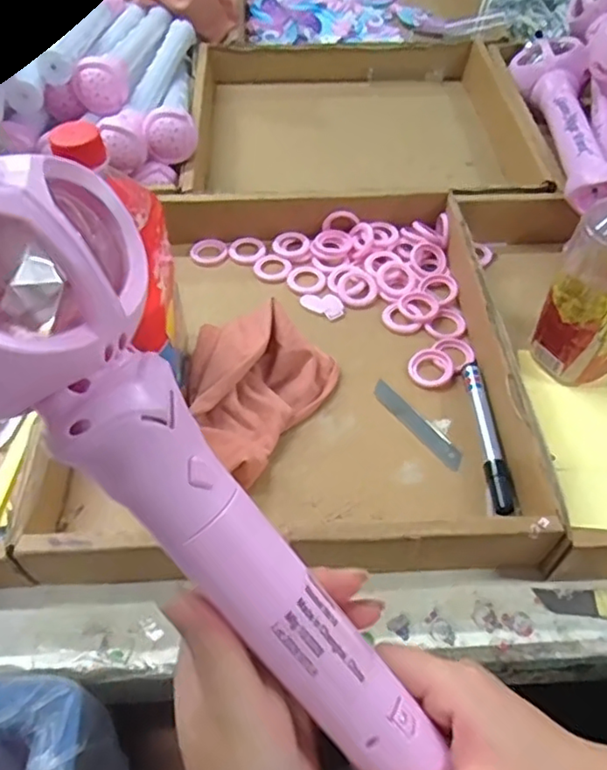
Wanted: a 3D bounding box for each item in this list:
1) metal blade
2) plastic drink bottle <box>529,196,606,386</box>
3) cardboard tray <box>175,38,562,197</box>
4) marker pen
[{"bbox_3d":[0.092,0.030,0.506,0.021,0.006,0.098,-30,58,-22],"label":"metal blade"},{"bbox_3d":[0.229,-0.079,0.472,0.068,0.180,0.053,27,56,19],"label":"plastic drink bottle"},{"bbox_3d":[0.062,-0.318,0.748,0.373,0.048,0.366,-2,52,-2],"label":"cardboard tray"},{"bbox_3d":[0.142,0.037,0.486,0.016,0.016,0.135,-2,52,-2],"label":"marker pen"}]

